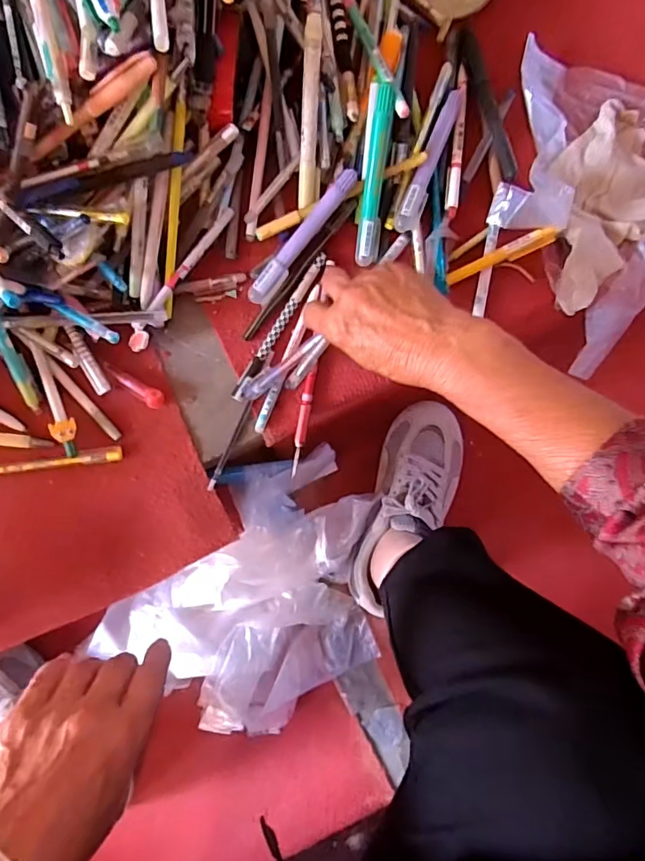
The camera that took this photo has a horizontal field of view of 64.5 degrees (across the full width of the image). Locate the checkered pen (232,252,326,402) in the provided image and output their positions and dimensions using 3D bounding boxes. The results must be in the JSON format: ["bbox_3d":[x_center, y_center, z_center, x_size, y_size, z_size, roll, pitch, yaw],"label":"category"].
[{"bbox_3d":[-0.037,-0.088,0.432,0.011,0.010,0.141,31,87,-3],"label":"checkered pen"}]

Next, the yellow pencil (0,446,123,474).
[{"bbox_3d":[-0.241,0.029,0.425,0.144,0.008,0.012,-8,89,-4],"label":"yellow pencil"}]

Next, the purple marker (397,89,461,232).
[{"bbox_3d":[0.089,-0.226,0.427,0.020,0.015,0.130,20,88,-3],"label":"purple marker"}]

